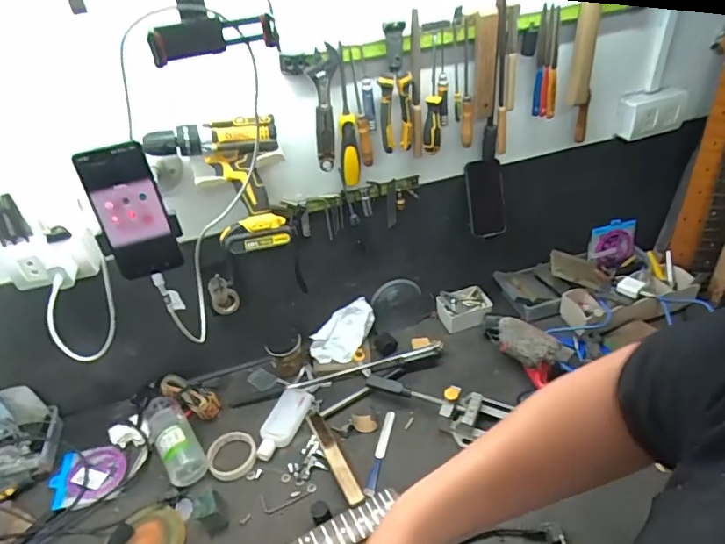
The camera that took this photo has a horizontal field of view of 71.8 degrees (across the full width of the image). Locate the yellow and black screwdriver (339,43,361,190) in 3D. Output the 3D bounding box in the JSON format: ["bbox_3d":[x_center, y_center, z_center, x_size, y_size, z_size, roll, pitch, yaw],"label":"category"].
[{"bbox_3d":[-0.027,-0.245,0.829,0.029,0.230,0.027,-11,37,-6],"label":"yellow and black screwdriver"}]

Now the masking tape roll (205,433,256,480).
[{"bbox_3d":[-0.236,0.328,0.908,0.087,0.021,0.080,-5,37,3],"label":"masking tape roll"}]

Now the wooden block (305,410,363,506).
[{"bbox_3d":[-0.049,0.317,0.864,0.025,0.022,0.192,-21,39,-18],"label":"wooden block"}]

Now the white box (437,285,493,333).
[{"bbox_3d":[0.224,0.079,1.101,0.110,0.058,0.083,-9,37,-2],"label":"white box"}]

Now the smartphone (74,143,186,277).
[{"bbox_3d":[-0.277,-0.070,0.599,0.076,0.159,0.010,-17,23,-12],"label":"smartphone"}]

